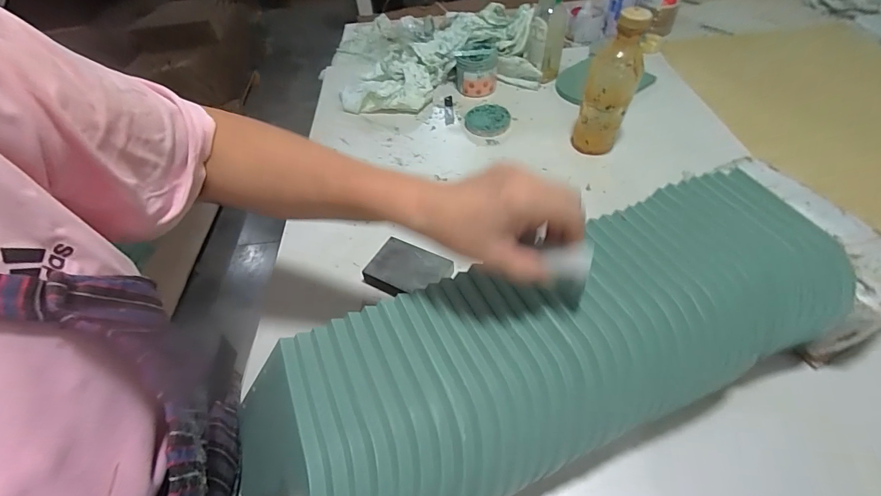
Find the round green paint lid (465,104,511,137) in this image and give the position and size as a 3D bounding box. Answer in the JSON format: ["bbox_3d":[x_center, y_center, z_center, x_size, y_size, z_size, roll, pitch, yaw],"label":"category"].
[{"bbox_3d":[0.087,-0.239,0.717,0.085,0.023,0.086,-3,51,4],"label":"round green paint lid"}]

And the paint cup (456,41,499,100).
[{"bbox_3d":[0.074,-0.363,0.778,0.083,0.080,0.079,-3,51,4],"label":"paint cup"}]

